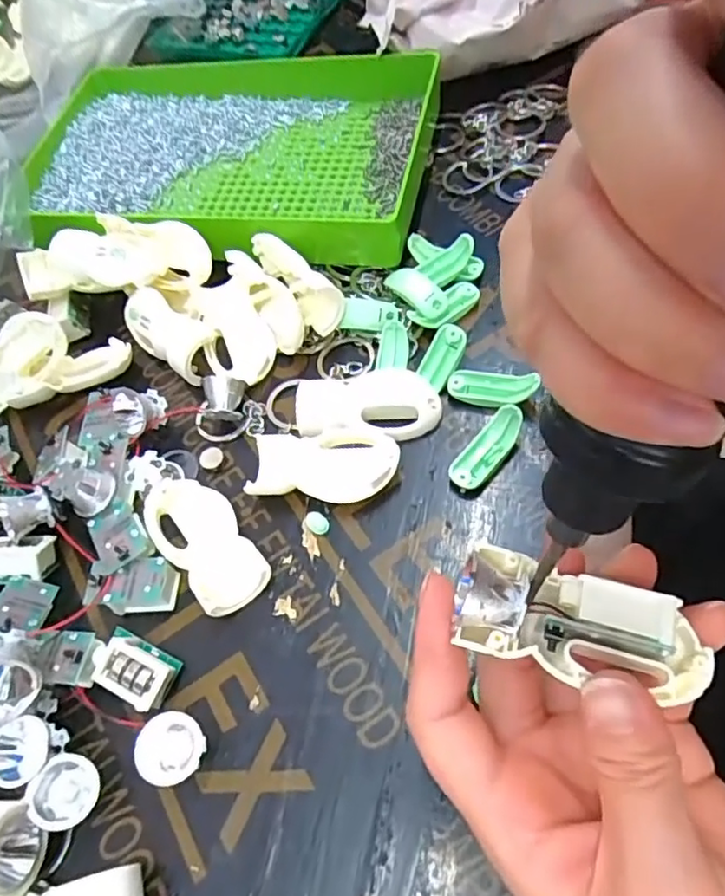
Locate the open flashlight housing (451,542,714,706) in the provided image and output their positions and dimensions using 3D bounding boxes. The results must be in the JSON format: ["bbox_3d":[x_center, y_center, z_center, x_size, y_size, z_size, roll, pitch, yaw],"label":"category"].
[{"bbox_3d":[0.059,0.046,0.168,0.065,0.012,0.028,15,63,12],"label":"open flashlight housing"}]

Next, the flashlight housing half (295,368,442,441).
[{"bbox_3d":[0.001,-0.022,0.290,0.067,0.009,0.035,-2,60,9],"label":"flashlight housing half"}]

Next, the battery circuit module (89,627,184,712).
[{"bbox_3d":[-0.089,0.086,0.243,0.034,0.014,0.021,21,66,21],"label":"battery circuit module"}]

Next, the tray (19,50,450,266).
[{"bbox_3d":[-0.088,-0.182,0.375,0.244,0.033,0.158,9,62,8],"label":"tray"}]

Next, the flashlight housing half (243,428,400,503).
[{"bbox_3d":[-0.017,0.007,0.279,0.063,0.011,0.034,2,60,11],"label":"flashlight housing half"}]

